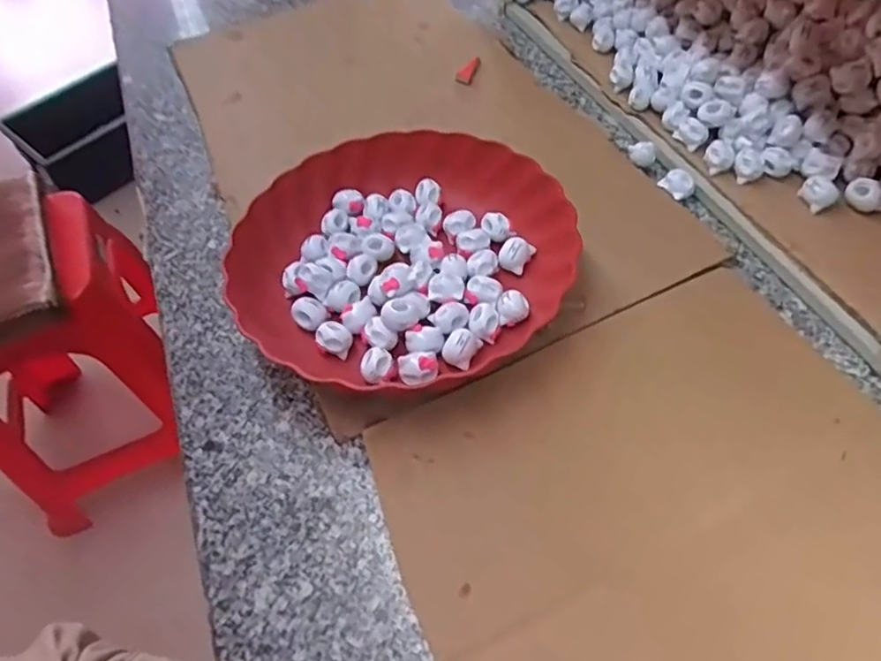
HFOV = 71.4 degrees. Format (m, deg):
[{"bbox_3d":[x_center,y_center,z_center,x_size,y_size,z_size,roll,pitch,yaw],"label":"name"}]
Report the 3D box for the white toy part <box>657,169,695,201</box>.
[{"bbox_3d":[0.193,-0.120,0.498,0.020,0.015,0.025,-24,54,-13],"label":"white toy part"}]

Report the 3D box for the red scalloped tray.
[{"bbox_3d":[-0.026,-0.054,0.455,0.244,0.051,0.236,13,54,14],"label":"red scalloped tray"}]

